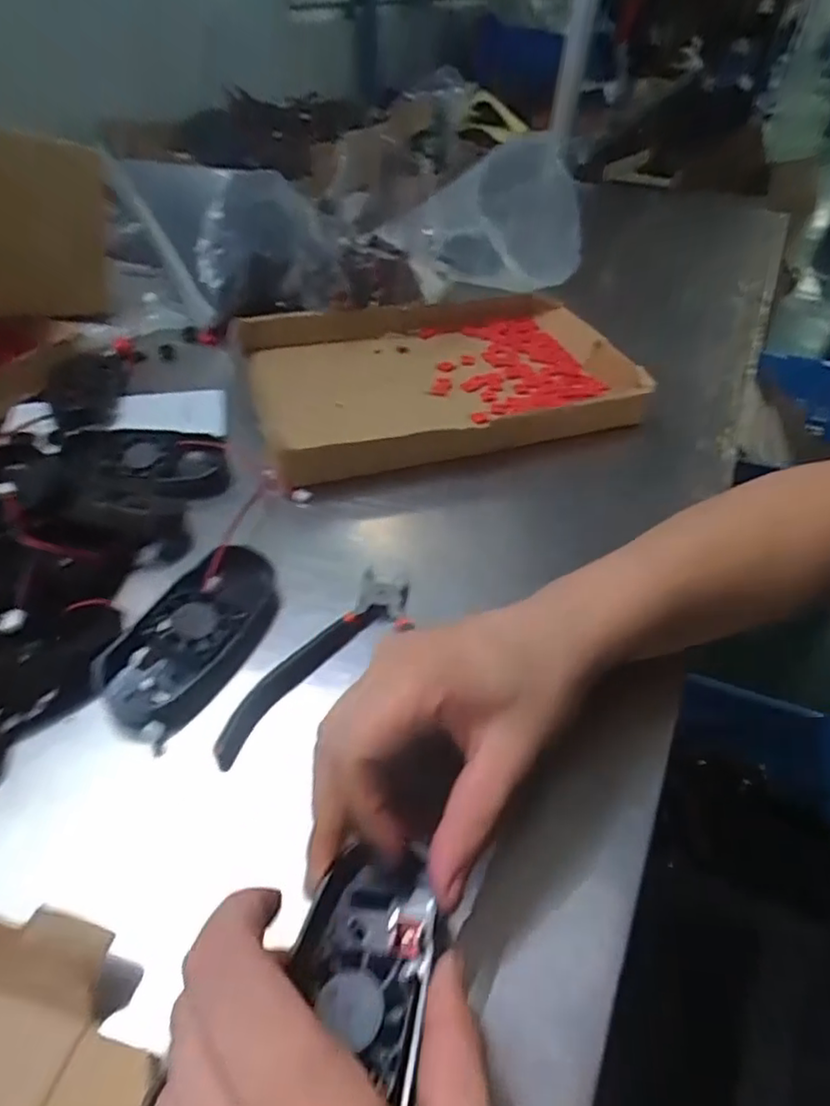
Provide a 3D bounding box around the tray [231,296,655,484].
[{"bbox_3d":[0.020,-0.161,0.558,0.318,0.036,0.235,-13,45,-17],"label":"tray"}]

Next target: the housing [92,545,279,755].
[{"bbox_3d":[-0.117,0.043,0.342,0.056,0.020,0.115,22,46,19],"label":"housing"}]

